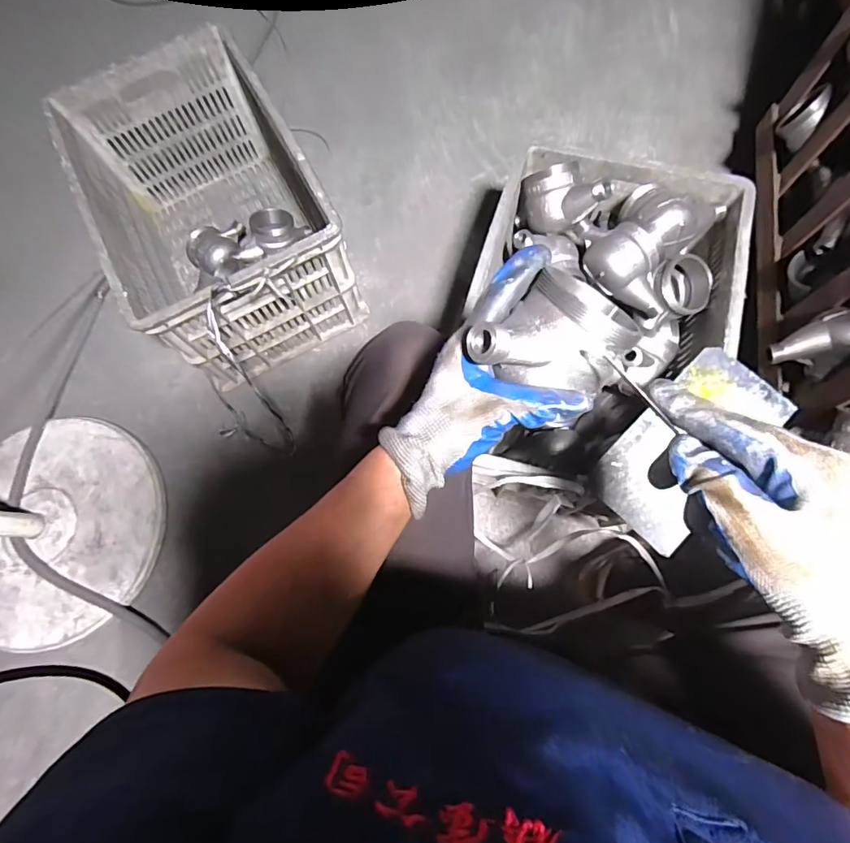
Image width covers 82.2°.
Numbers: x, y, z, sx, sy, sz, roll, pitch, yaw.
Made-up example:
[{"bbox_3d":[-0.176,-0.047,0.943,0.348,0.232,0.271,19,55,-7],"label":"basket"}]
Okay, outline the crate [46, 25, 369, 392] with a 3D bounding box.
[{"bbox_3d":[-0.344,-0.341,0.839,0.311,0.266,0.471,-28,76,-5],"label":"crate"}]

